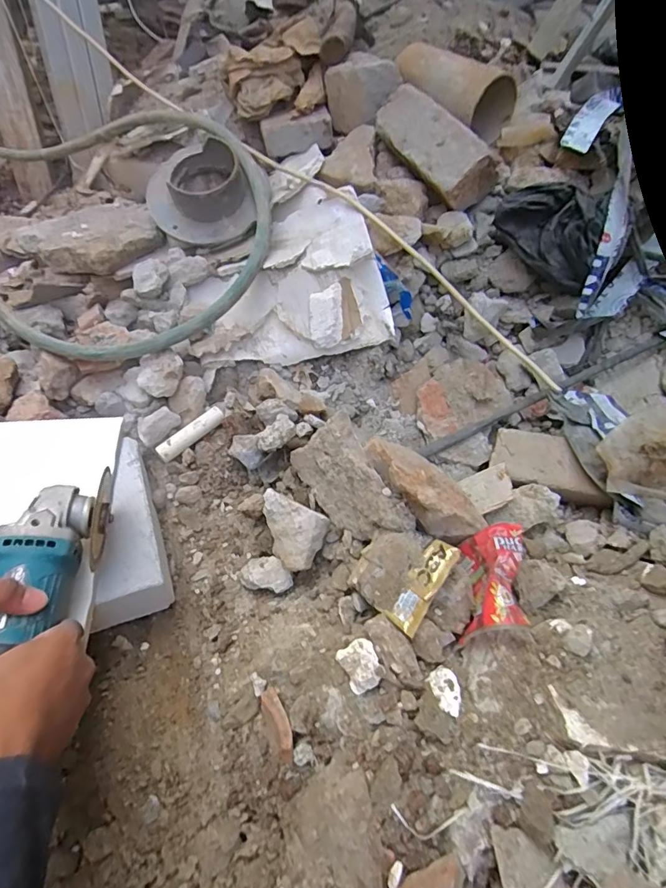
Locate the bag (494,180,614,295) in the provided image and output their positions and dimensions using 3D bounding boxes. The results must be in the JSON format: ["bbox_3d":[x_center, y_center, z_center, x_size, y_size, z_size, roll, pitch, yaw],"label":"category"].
[{"bbox_3d":[0.276,-0.272,0.618,0.132,0.106,0.075,18,56,9],"label":"bag"}]

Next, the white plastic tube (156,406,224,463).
[{"bbox_3d":[-0.177,-0.013,0.586,0.020,0.019,0.092,40,62,22],"label":"white plastic tube"}]

